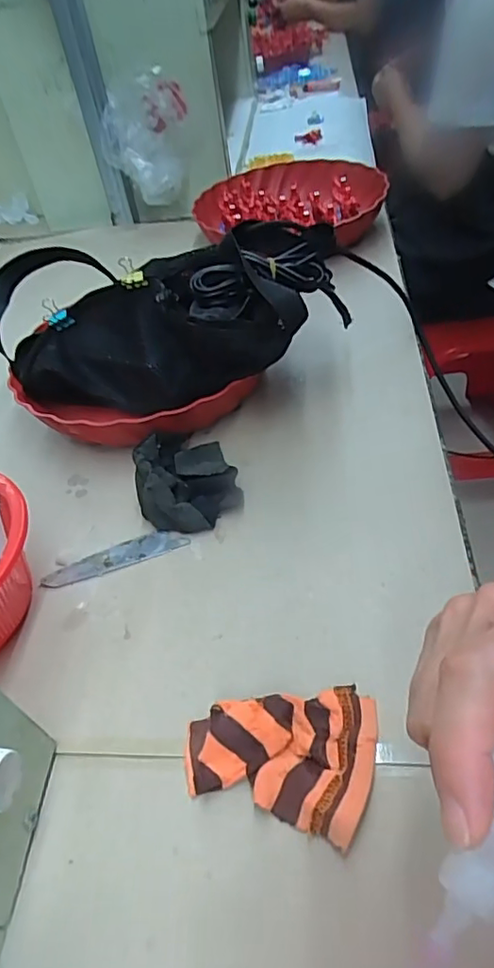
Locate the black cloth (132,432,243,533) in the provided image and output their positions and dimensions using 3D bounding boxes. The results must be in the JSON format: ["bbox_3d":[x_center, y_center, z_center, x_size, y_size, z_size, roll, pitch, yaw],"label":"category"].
[{"bbox_3d":[-0.050,-0.006,0.448,0.074,0.034,0.092,-19,46,-8],"label":"black cloth"}]

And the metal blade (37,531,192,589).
[{"bbox_3d":[-0.097,0.054,0.421,0.106,0.004,0.021,-18,53,-7],"label":"metal blade"}]

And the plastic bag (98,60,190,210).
[{"bbox_3d":[-0.138,-0.471,0.793,0.117,0.142,0.116,-12,45,-1],"label":"plastic bag"}]

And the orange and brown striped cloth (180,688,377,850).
[{"bbox_3d":[0.018,0.137,0.306,0.095,0.018,0.072,8,47,14],"label":"orange and brown striped cloth"}]

